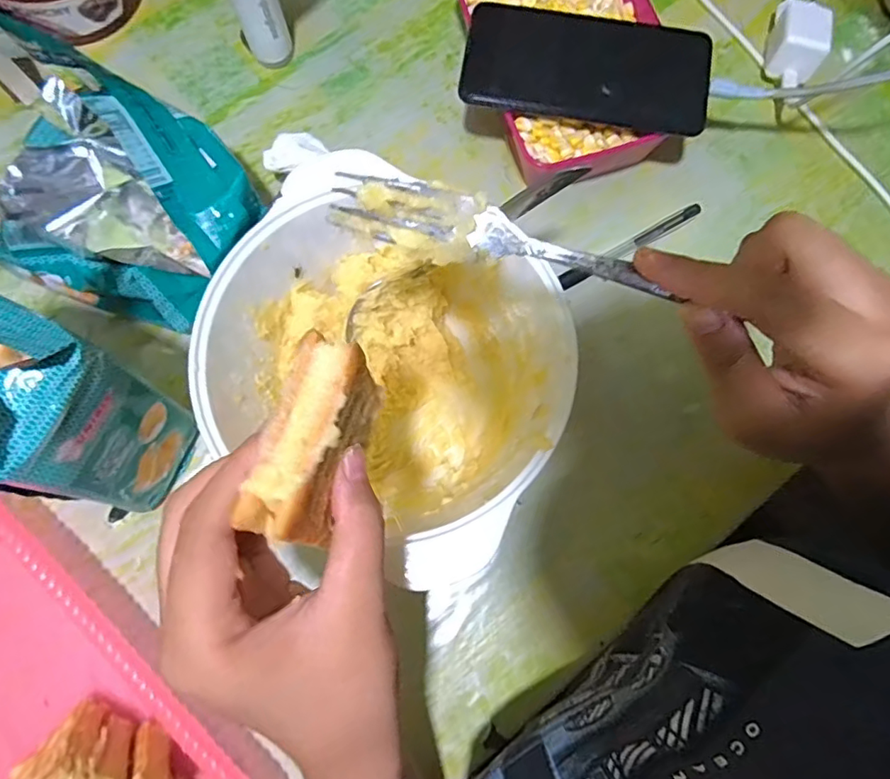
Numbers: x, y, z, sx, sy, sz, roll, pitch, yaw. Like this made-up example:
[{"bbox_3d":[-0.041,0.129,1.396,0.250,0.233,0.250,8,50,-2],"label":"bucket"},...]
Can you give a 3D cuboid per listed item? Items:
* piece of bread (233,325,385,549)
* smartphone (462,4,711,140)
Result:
[{"bbox_3d":[-0.042,0.018,0.188,0.020,0.059,0.060,16,78,4],"label":"piece of bread"},{"bbox_3d":[0.089,-0.203,0.353,0.153,0.011,0.071,11,78,1],"label":"smartphone"}]

